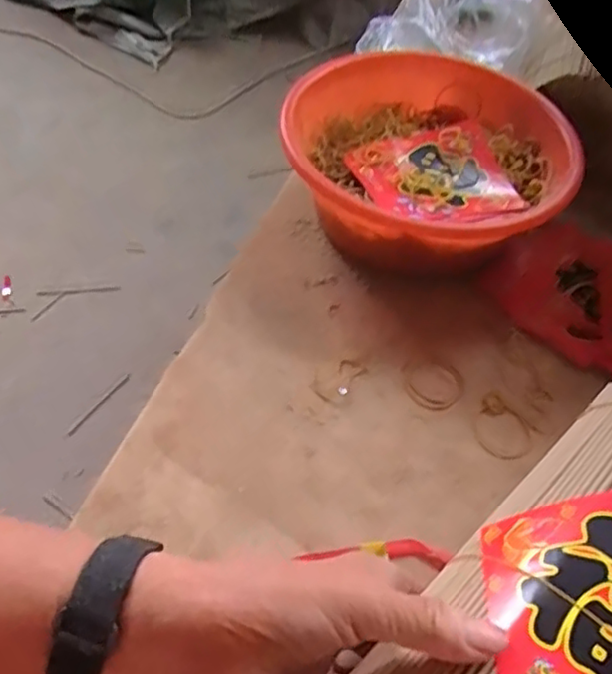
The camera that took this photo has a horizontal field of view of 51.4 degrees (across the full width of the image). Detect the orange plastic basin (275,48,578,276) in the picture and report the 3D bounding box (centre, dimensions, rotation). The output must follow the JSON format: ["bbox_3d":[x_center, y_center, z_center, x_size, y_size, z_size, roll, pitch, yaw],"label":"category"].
[{"bbox_3d":[0.108,-0.160,0.589,0.250,0.080,0.234,2,53,-2],"label":"orange plastic basin"}]

